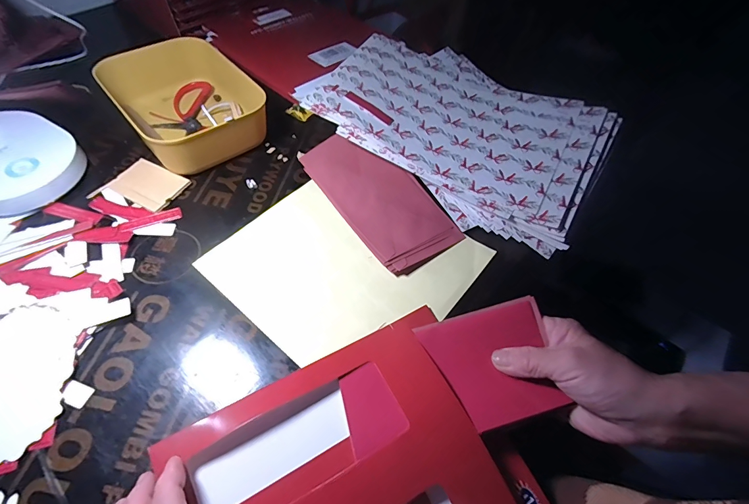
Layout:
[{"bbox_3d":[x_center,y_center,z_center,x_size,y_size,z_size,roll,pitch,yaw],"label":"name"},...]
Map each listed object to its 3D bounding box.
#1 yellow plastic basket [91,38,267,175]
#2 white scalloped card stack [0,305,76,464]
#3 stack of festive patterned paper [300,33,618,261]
[{"bbox_3d":[-0.221,-0.176,0.440,0.135,0.057,0.190,-34,64,-25],"label":"yellow plastic basket"},{"bbox_3d":[-0.274,0.095,0.276,0.079,0.011,0.110,-5,56,-8],"label":"white scalloped card stack"},{"bbox_3d":[0.103,-0.157,0.446,0.327,0.060,0.231,32,59,16],"label":"stack of festive patterned paper"}]

